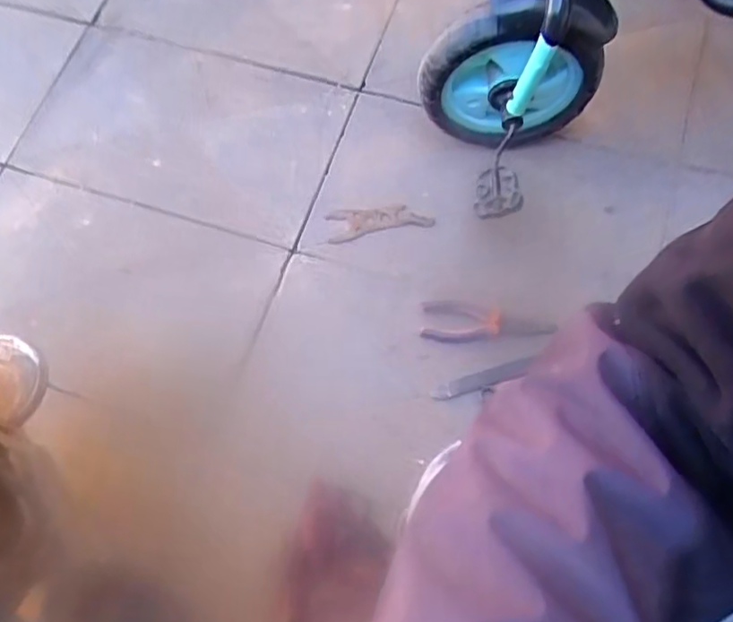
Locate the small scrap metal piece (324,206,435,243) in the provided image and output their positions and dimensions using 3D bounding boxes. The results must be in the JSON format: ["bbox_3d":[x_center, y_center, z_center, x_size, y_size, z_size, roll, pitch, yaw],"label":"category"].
[{"bbox_3d":[0.020,-0.132,0.941,0.154,0.019,0.044,-6,67,1],"label":"small scrap metal piece"}]

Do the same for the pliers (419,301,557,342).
[{"bbox_3d":[0.156,0.020,0.854,0.166,0.023,0.054,6,68,6],"label":"pliers"}]

